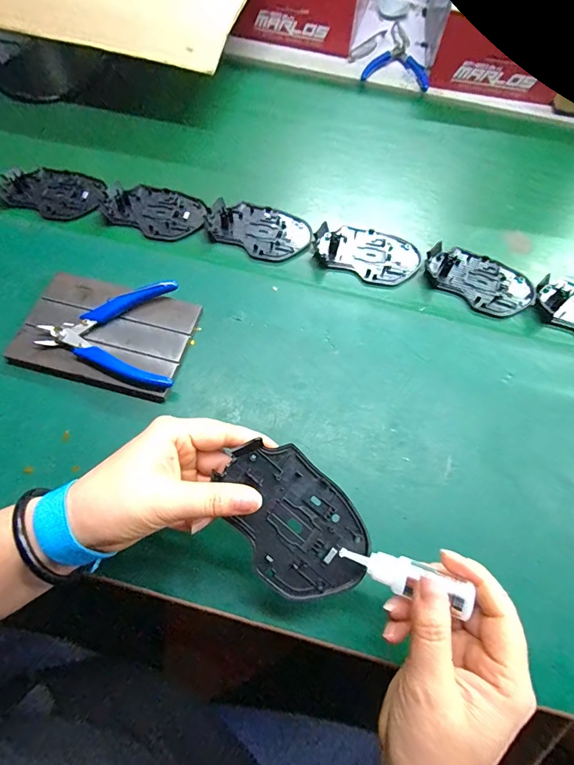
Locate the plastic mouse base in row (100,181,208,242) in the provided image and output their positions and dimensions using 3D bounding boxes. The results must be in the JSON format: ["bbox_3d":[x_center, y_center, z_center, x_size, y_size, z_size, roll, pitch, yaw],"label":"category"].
[{"bbox_3d":[-0.150,-0.197,0.448,0.114,0.008,0.071,20,65,7],"label":"plastic mouse base in row"}]

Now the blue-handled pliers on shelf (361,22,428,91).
[{"bbox_3d":[0.182,-0.517,0.620,0.096,0.013,0.182,16,64,5],"label":"blue-handled pliers on shelf"}]

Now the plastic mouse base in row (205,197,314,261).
[{"bbox_3d":[-0.032,-0.172,0.446,0.116,0.009,0.068,16,64,5],"label":"plastic mouse base in row"}]

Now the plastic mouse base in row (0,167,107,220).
[{"bbox_3d":[-0.269,-0.223,0.451,0.116,0.012,0.073,7,64,1],"label":"plastic mouse base in row"}]

